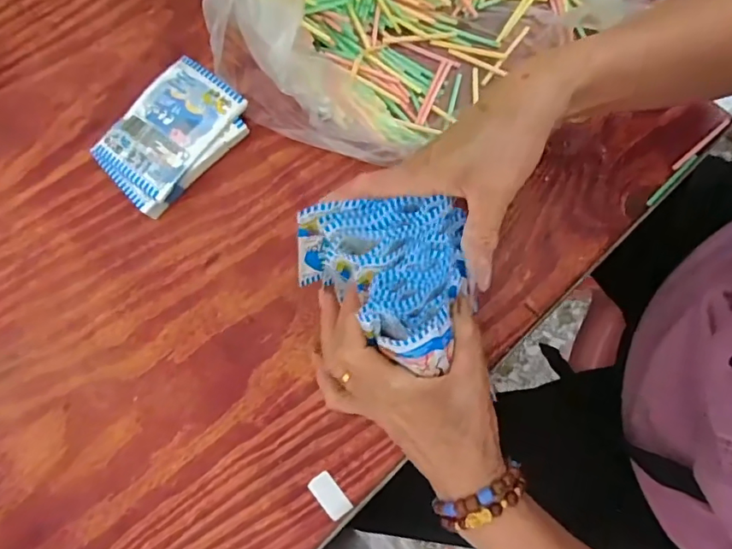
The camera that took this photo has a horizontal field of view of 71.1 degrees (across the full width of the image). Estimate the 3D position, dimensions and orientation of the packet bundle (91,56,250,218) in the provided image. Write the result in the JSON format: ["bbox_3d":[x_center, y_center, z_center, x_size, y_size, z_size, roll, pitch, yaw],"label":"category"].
[{"bbox_3d":[-0.152,-0.108,0.403,0.075,0.027,0.113,40,83,8],"label":"packet bundle"}]

